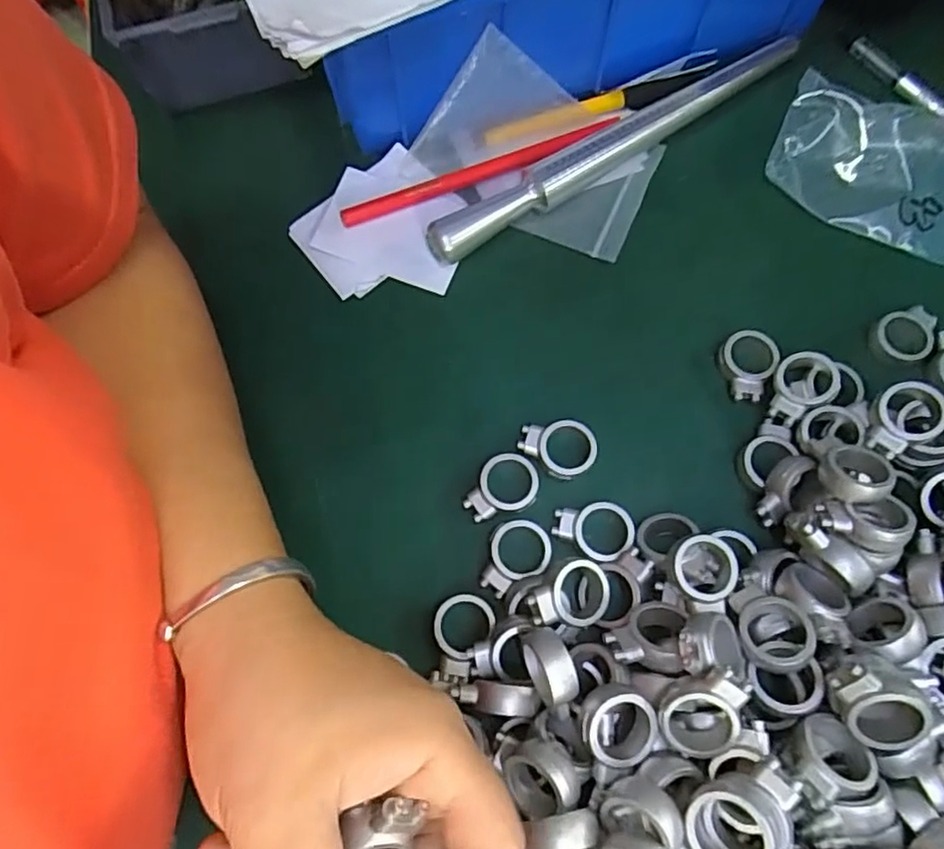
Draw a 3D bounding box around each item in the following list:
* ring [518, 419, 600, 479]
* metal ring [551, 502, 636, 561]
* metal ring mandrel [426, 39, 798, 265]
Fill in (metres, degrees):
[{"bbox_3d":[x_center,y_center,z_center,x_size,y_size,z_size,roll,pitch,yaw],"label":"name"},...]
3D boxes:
[{"bbox_3d":[0.038,0.011,0.279,0.034,0.006,0.026,-1,70,1],"label":"ring"},{"bbox_3d":[0.052,0.045,0.265,0.034,0.008,0.025,-1,70,1],"label":"metal ring"},{"bbox_3d":[0.077,-0.147,0.328,0.228,0.021,0.017,-33,73,-10],"label":"metal ring mandrel"}]

